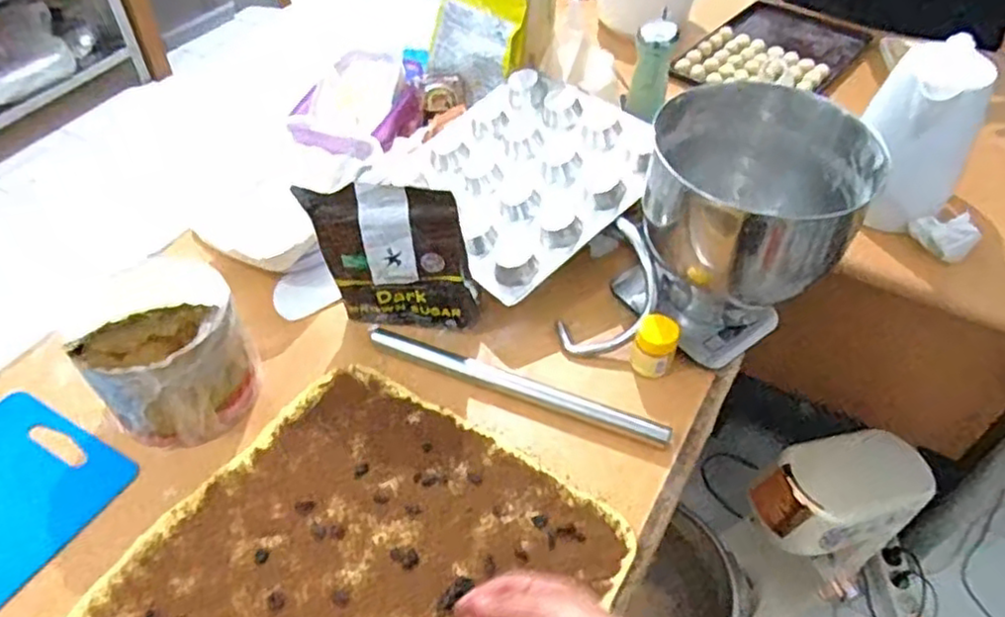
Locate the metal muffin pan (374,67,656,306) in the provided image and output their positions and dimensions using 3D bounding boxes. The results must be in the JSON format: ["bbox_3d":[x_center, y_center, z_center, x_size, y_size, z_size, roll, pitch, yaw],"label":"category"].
[{"bbox_3d":[0.028,-0.186,0.909,0.292,0.033,0.305,-39,55,-9],"label":"metal muffin pan"}]

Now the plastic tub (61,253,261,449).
[{"bbox_3d":[-0.341,0.045,0.715,0.144,0.149,0.144,1,48,-1],"label":"plastic tub"}]

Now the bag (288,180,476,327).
[{"bbox_3d":[-0.122,-0.050,0.768,0.175,0.194,0.043,2,48,1],"label":"bag"}]

